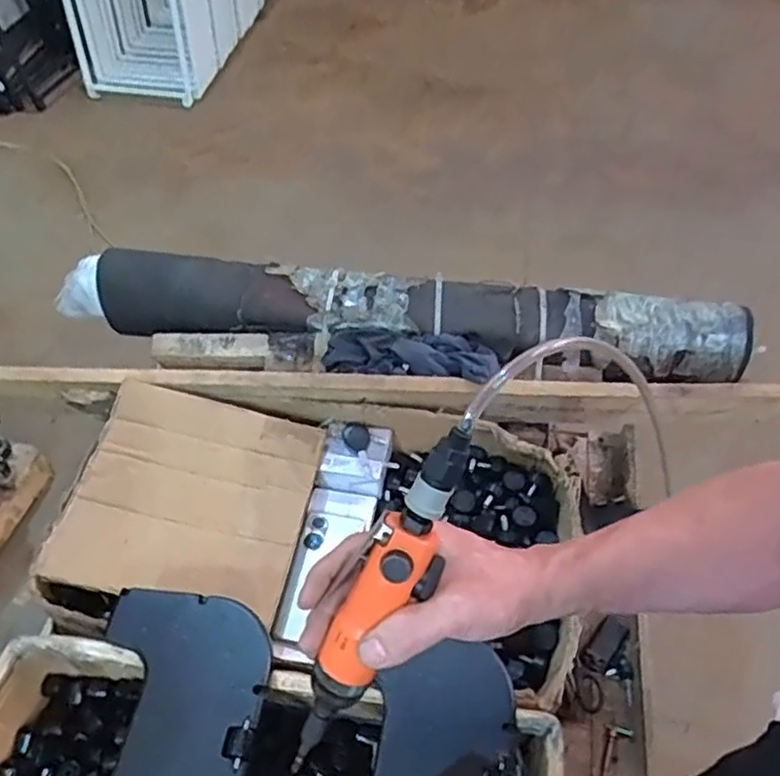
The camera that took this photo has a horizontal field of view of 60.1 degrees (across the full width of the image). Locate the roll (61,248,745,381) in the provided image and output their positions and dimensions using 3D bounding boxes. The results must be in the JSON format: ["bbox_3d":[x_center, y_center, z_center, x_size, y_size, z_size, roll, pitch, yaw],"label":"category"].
[{"bbox_3d":[-0.003,-0.105,0.955,0.953,0.101,0.098,7,50,6],"label":"roll"}]

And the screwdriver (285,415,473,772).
[{"bbox_3d":[-0.008,0.143,0.438,0.038,0.273,0.034,32,18,23],"label":"screwdriver"}]

